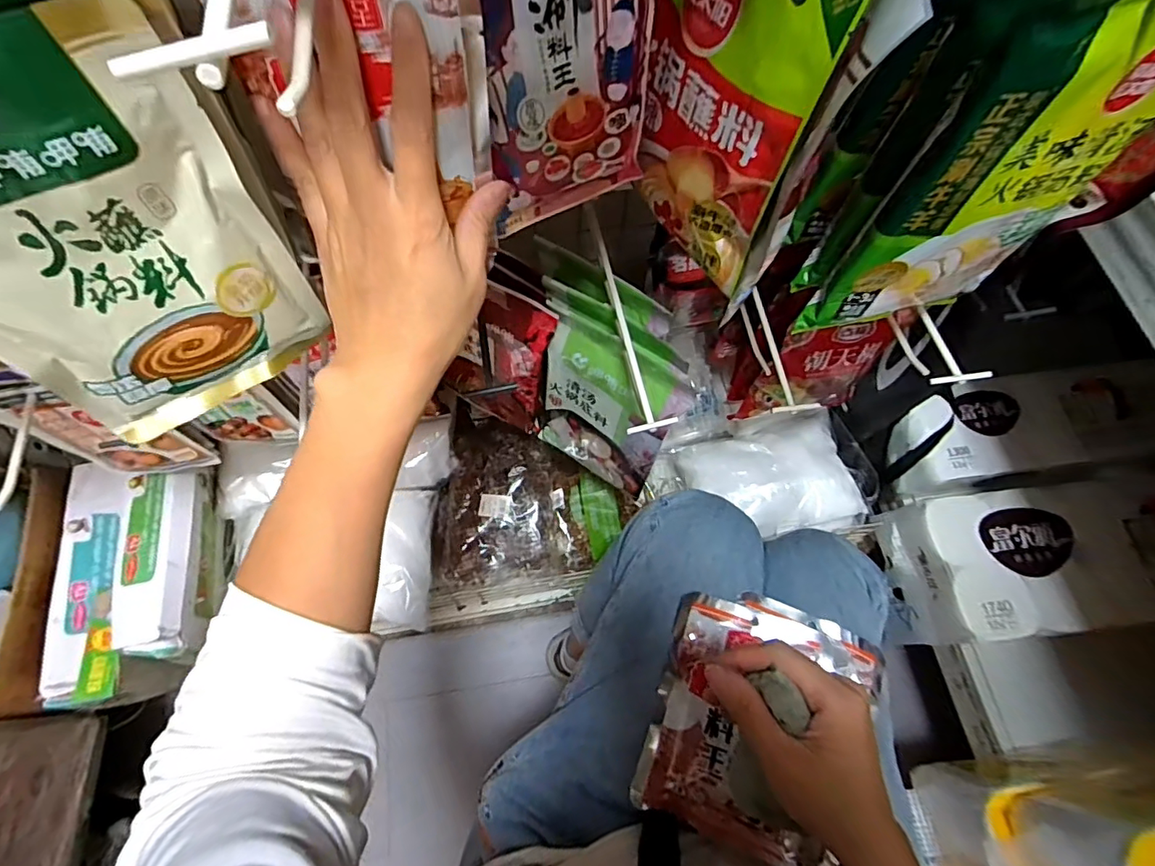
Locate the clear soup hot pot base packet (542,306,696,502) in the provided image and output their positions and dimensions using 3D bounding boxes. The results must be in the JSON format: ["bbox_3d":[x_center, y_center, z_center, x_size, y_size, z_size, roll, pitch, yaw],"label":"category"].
[{"bbox_3d":[0.027,-0.017,0.555,0.145,0.222,0.016,35,59,17],"label":"clear soup hot pot base packet"}]

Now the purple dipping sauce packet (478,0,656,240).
[{"bbox_3d":[-0.006,-0.207,0.308,0.110,0.166,0.017,-26,54,-14],"label":"purple dipping sauce packet"}]

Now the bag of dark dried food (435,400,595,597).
[{"bbox_3d":[-0.095,0.080,0.744,0.213,0.072,0.254,-6,68,-5],"label":"bag of dark dried food"}]

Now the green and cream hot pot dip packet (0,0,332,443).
[{"bbox_3d":[-0.196,-0.071,0.230,0.123,0.172,0.029,-32,73,-15],"label":"green and cream hot pot dip packet"}]

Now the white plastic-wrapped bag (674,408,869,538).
[{"bbox_3d":[0.269,0.055,0.753,0.228,0.059,0.171,-5,68,-5],"label":"white plastic-wrapped bag"}]

